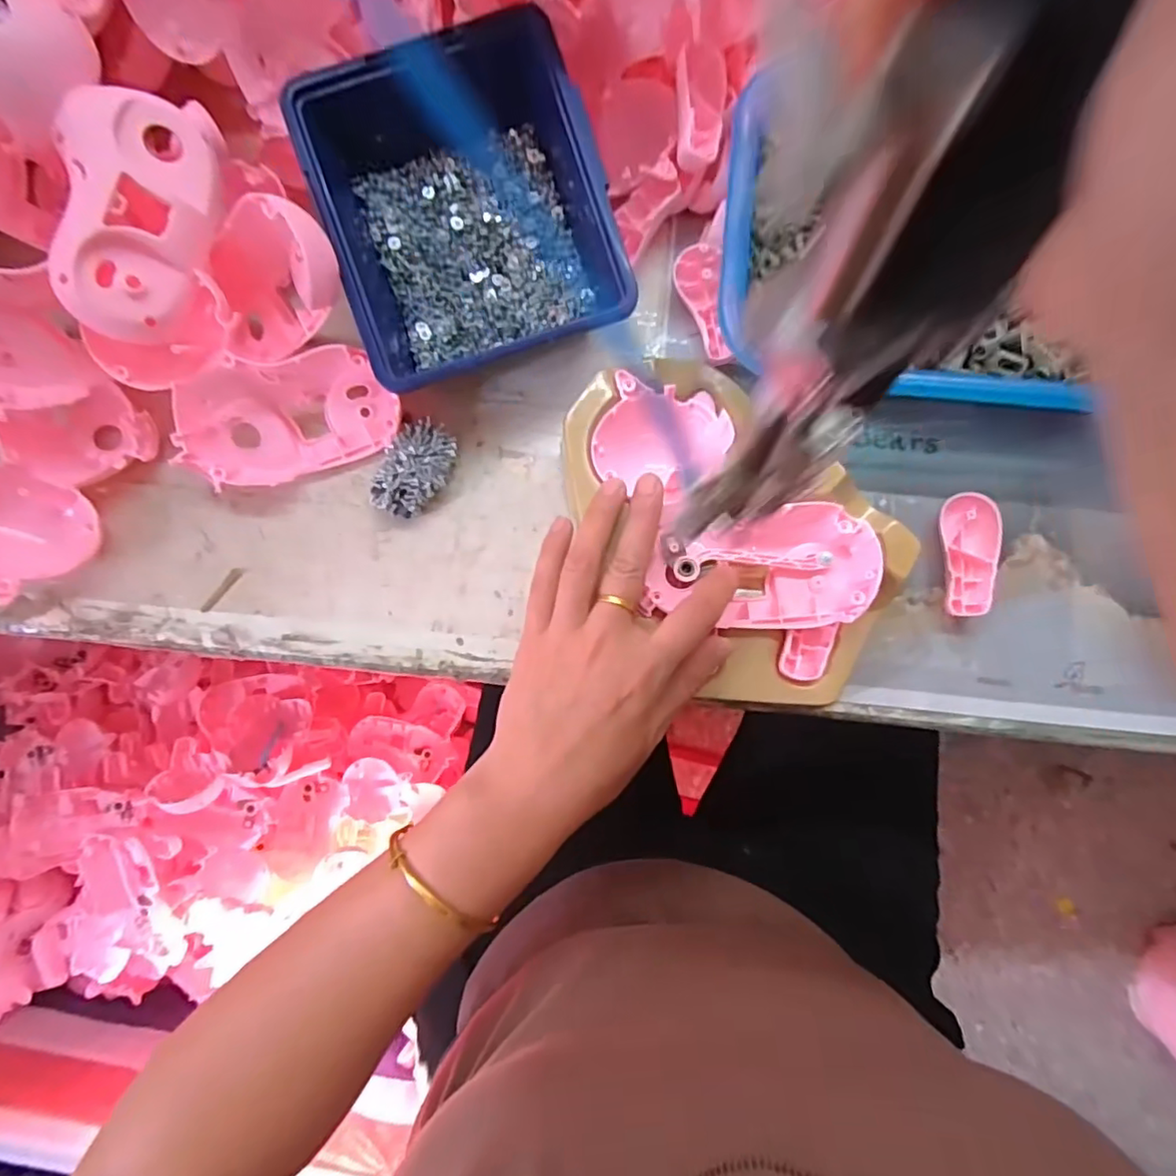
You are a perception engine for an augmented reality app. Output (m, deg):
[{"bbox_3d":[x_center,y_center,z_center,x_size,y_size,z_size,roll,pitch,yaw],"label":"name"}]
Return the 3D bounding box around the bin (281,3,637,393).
[{"bbox_3d":[-0.063,-0.205,0.340,0.145,0.065,0.171,-17,84,0],"label":"bin"}]

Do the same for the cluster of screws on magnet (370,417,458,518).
[{"bbox_3d":[-0.098,-0.067,0.349,0.033,0.024,0.055,35,86,5],"label":"cluster of screws on magnet"}]

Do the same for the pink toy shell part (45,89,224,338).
[{"bbox_3d":[-0.222,-0.184,0.299,0.062,0.032,0.116,10,93,-33],"label":"pink toy shell part"}]

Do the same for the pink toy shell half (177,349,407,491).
[{"bbox_3d":[-0.168,-0.095,0.344,0.119,0.037,0.060,-14,84,0],"label":"pink toy shell half"}]

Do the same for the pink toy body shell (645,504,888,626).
[{"bbox_3d":[0.087,-0.011,0.310,0.112,0.027,0.062,-1,84,2],"label":"pink toy body shell"}]

